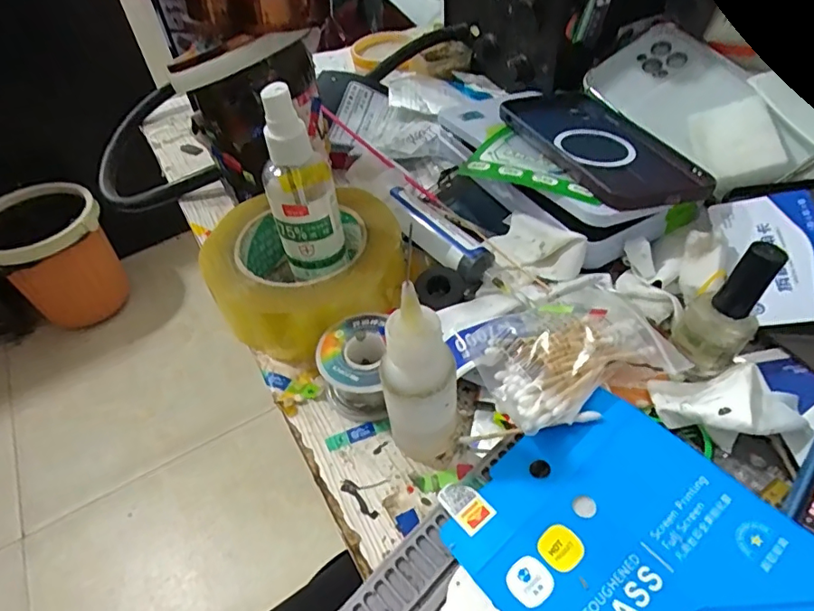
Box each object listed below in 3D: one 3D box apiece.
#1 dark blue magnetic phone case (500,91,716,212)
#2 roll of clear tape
[{"bbox_3d":[0.129,-0.116,0.371,0.084,0.010,0.174,-11,43,-14],"label":"dark blue magnetic phone case"},{"bbox_3d":[-0.062,-0.020,0.337,0.120,0.051,0.110,-3,48,3],"label":"roll of clear tape"}]

